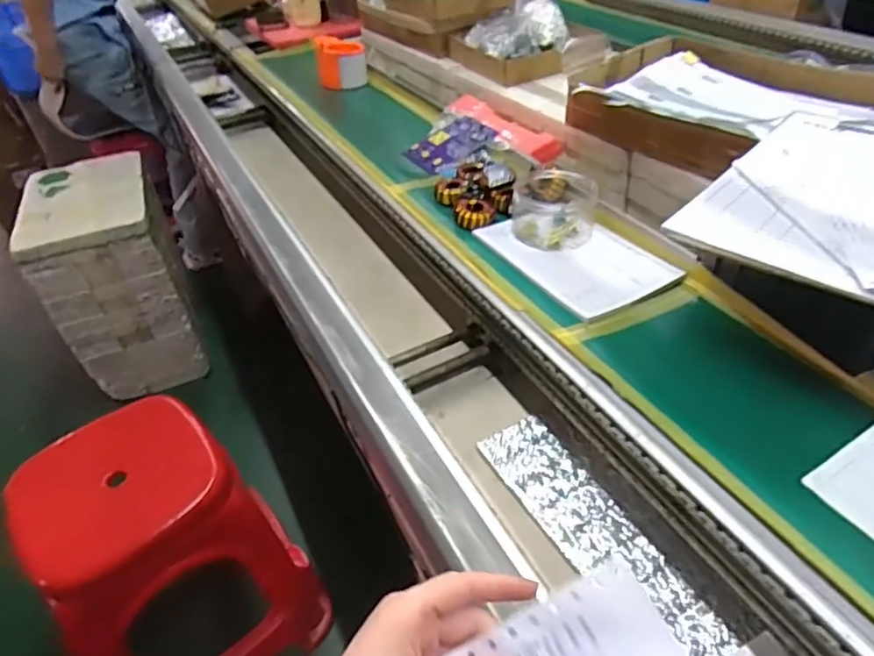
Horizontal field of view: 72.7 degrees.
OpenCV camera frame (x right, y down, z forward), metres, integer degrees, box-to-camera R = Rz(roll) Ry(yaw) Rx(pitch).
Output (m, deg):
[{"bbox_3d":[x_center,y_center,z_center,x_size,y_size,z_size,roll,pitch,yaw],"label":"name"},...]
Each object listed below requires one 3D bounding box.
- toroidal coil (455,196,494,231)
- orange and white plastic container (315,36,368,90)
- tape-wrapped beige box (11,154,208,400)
[{"bbox_3d":[0.046,-0.145,0.743,0.046,0.019,0.049,-4,41,3],"label":"toroidal coil"},{"bbox_3d":[-0.194,-0.544,1.209,0.097,0.078,0.111,-10,41,-4],"label":"orange and white plastic container"},{"bbox_3d":[-0.836,-0.137,1.604,0.306,0.497,0.403,-19,42,-14],"label":"tape-wrapped beige box"}]

